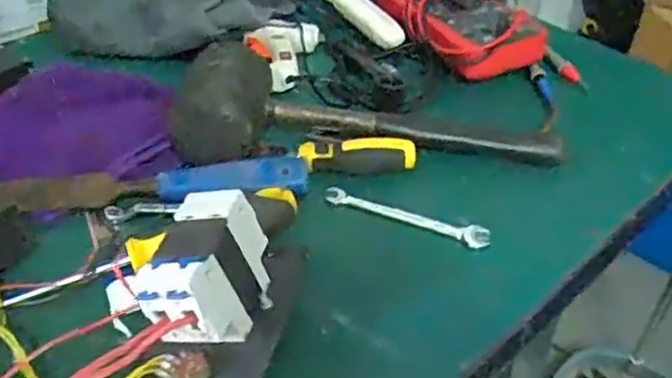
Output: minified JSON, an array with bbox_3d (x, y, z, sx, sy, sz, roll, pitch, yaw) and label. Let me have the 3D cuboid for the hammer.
[{"bbox_3d":[0.025,-0.068,0.506,0.287,0.059,0.086,-2,41,-4],"label":"hammer"}]

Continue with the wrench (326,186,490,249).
[{"bbox_3d":[0.050,0.020,0.485,0.116,0.008,0.018,15,43,15],"label":"wrench"}]

